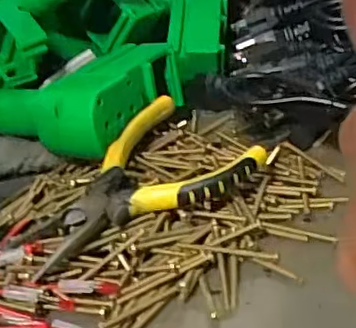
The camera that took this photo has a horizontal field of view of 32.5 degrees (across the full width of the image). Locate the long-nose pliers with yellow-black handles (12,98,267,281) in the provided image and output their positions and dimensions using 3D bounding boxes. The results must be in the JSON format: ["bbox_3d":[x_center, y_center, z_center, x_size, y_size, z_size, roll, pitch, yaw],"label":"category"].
[{"bbox_3d":[-0.027,0.020,0.364,0.143,0.043,0.094,-30,38,-30],"label":"long-nose pliers with yellow-black handles"}]

